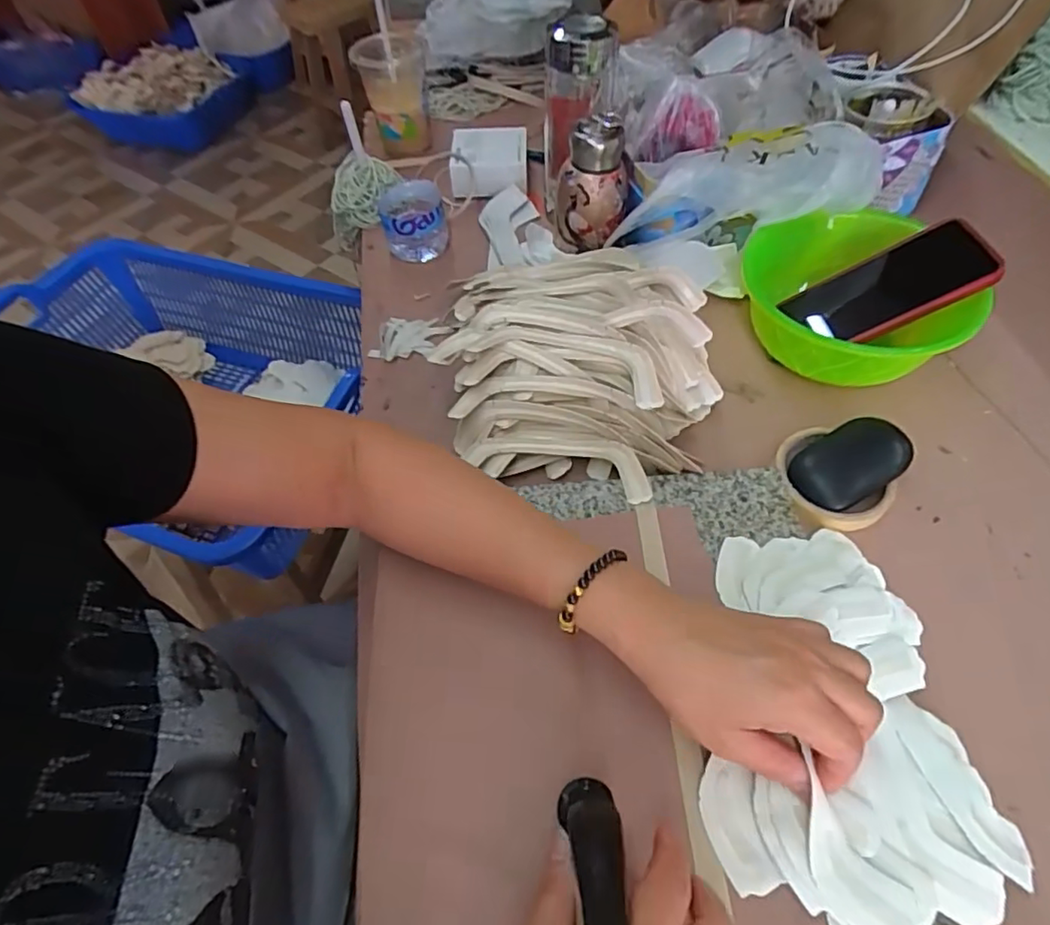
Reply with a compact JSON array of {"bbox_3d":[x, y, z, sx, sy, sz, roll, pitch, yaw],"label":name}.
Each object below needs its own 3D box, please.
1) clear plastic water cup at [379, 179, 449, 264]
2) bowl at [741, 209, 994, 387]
[{"bbox_3d":[-0.125,-0.269,0.671,0.071,0.058,0.081,-9,54,-3],"label":"clear plastic water cup"},{"bbox_3d":[0.280,-0.136,0.533,0.179,0.080,0.179,-2,54,2],"label":"bowl"}]

